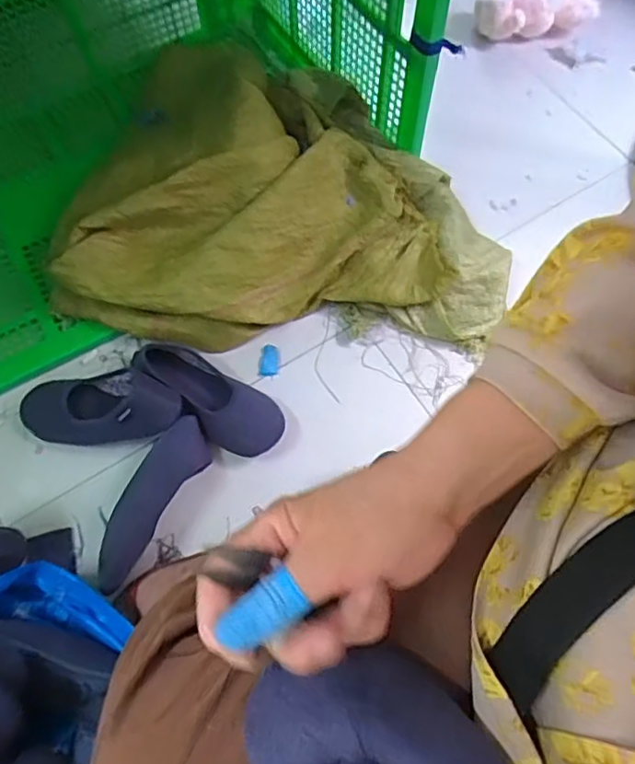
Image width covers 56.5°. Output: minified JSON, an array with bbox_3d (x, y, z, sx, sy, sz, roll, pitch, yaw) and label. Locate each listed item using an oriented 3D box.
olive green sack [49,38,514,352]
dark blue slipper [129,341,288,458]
[{"bbox_3d":[-0.042,-0.325,0.954,0.677,0.187,0.527,3,66,2],"label":"olive green sack"},{"bbox_3d":[-0.154,0.016,0.865,0.233,0.063,0.102,36,71,15],"label":"dark blue slipper"}]

